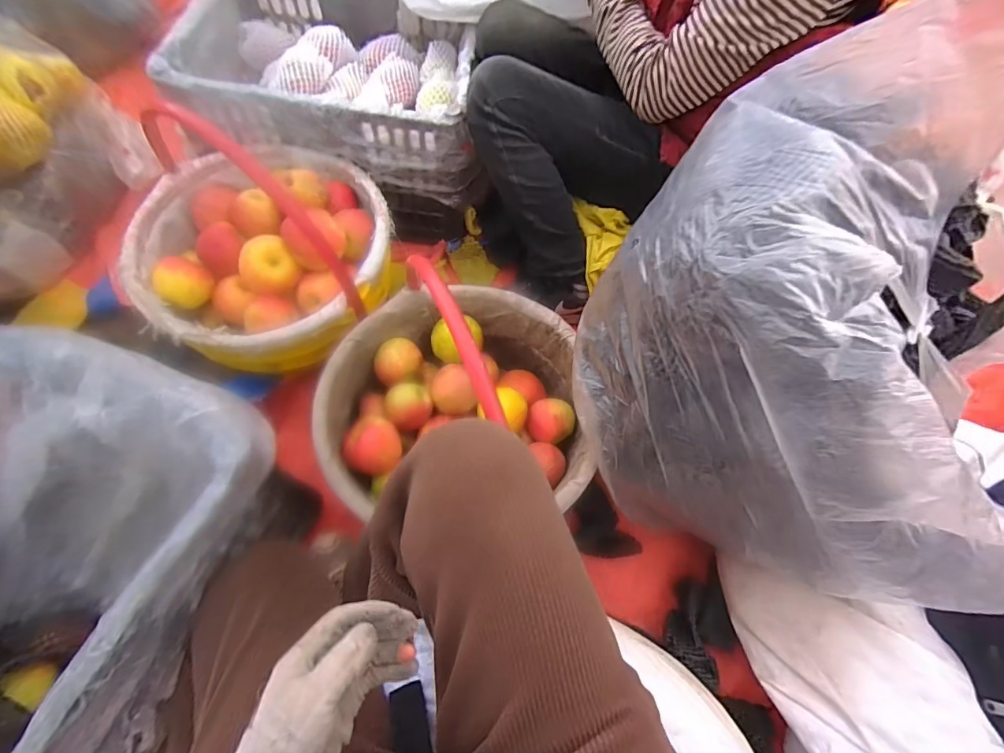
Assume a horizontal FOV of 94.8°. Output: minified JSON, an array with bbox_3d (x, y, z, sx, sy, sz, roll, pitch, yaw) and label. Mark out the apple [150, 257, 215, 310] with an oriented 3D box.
[{"bbox_3d":[-0.470,-0.139,0.681,0.060,0.063,0.073,40,69,15],"label":"apple"}]

